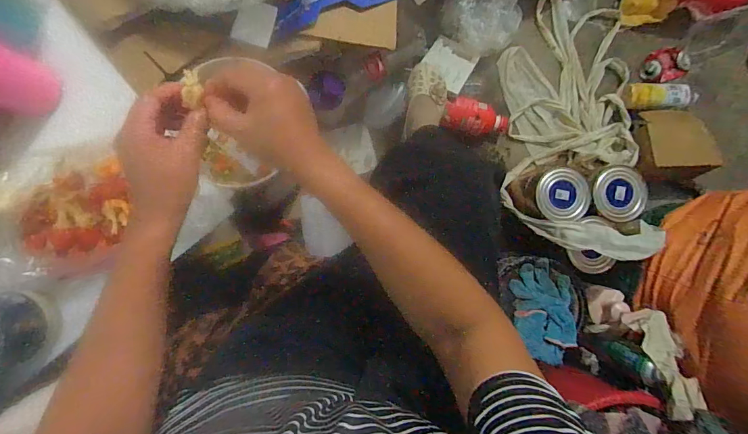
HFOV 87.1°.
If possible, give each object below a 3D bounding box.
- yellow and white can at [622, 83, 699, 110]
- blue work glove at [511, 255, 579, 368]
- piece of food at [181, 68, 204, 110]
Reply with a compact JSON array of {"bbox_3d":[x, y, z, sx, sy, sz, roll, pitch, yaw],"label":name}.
[{"bbox_3d":[0.740,-0.314,1.027,0.167,0.047,0.073,0,89,8],"label":"yellow and white can"},{"bbox_3d":[0.366,0.199,0.850,0.122,0.042,0.221,-1,89,-4],"label":"blue work glove"},{"bbox_3d":[-0.160,-0.115,0.346,0.015,0.011,0.036,-7,84,-4],"label":"piece of food"}]

